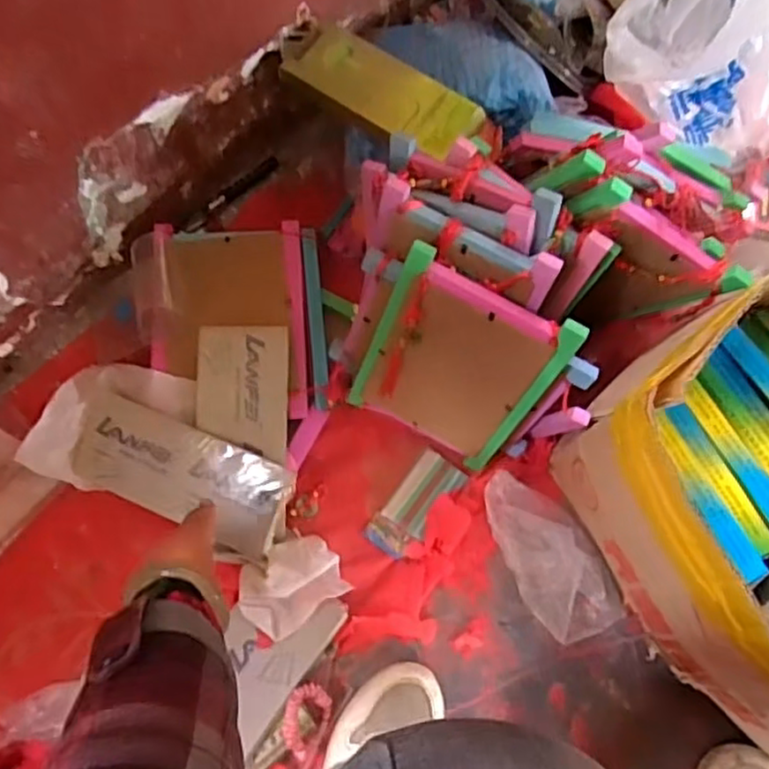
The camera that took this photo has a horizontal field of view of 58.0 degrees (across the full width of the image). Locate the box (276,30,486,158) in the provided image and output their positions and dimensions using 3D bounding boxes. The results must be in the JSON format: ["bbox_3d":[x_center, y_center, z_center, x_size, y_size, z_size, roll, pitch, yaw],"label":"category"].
[{"bbox_3d":[-0.002,-0.287,0.686,0.188,0.023,0.074,32,72,9],"label":"box"}]

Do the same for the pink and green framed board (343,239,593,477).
[{"bbox_3d":[0.060,-0.014,0.619,0.152,0.206,0.015,27,51,1],"label":"pink and green framed board"}]

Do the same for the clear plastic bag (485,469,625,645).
[{"bbox_3d":[0.153,0.160,0.649,0.072,0.038,0.159,-26,73,-11],"label":"clear plastic bag"}]

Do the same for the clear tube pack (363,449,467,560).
[{"bbox_3d":[0.031,0.118,0.684,0.047,0.012,0.108,37,73,11],"label":"clear tube pack"}]

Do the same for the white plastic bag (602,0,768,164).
[{"bbox_3d":[0.365,-0.346,0.721,0.222,0.283,0.163,-32,74,-12],"label":"white plastic bag"}]

